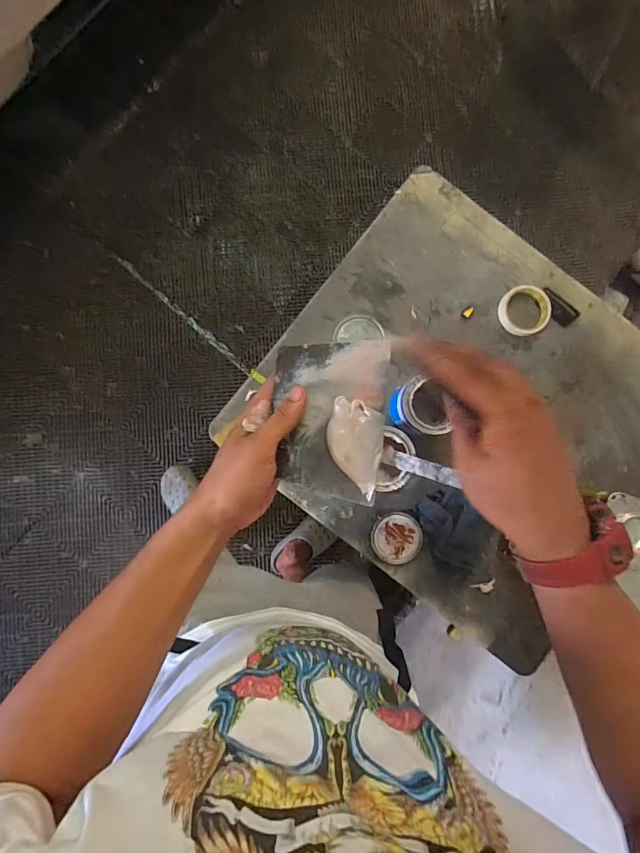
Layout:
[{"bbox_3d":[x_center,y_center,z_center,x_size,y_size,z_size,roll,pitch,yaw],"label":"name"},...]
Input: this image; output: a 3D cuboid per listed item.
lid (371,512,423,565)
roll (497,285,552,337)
[{"bbox_3d":[0.145,0.213,0.817,0.091,0.013,0.096,0,86,-1],"label":"lid"},{"bbox_3d":[0.398,-0.225,0.835,0.094,0.023,0.094,0,86,-1],"label":"roll"}]

